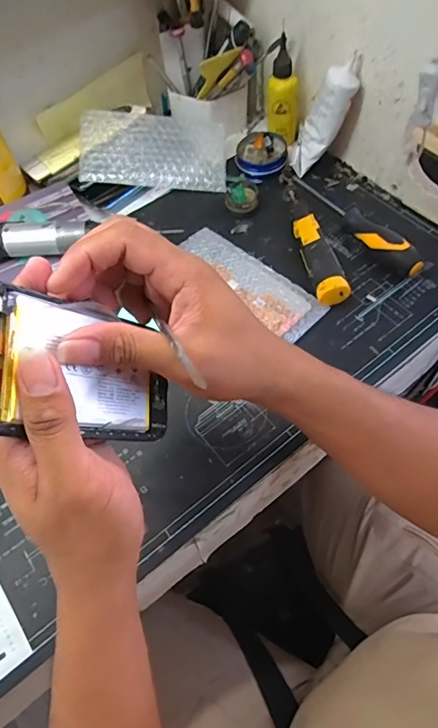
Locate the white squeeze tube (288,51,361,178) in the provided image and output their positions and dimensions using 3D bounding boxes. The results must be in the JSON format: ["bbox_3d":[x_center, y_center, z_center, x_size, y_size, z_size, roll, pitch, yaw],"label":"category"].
[{"bbox_3d":[0.117,-0.276,0.506,0.032,0.126,0.035,7,59,-17],"label":"white squeeze tube"}]

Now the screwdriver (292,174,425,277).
[{"bbox_3d":[0.151,-0.162,0.491,0.036,0.029,0.187,-31,64,-14],"label":"screwdriver"}]

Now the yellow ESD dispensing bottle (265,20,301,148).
[{"bbox_3d":[0.079,-0.322,0.535,0.041,0.117,0.034,4,61,5],"label":"yellow ESD dispensing bottle"}]

